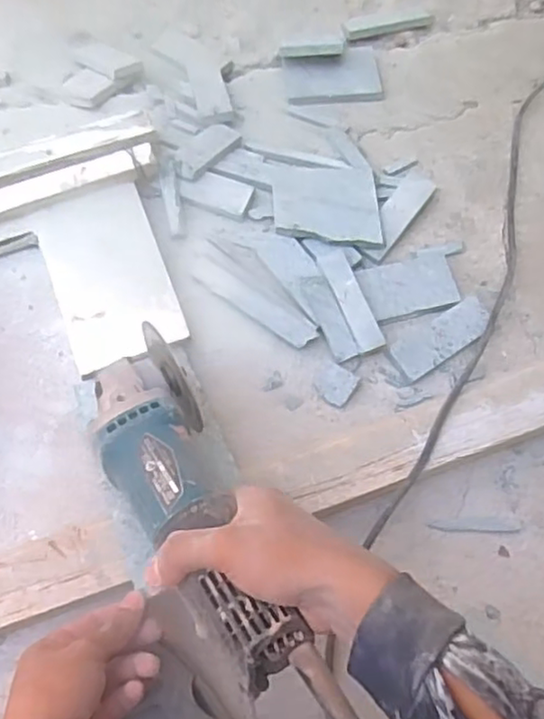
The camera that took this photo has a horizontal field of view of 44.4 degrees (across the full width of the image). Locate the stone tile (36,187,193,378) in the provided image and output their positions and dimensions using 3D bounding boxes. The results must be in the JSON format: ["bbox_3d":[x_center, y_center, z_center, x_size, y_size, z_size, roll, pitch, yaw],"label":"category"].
[{"bbox_3d":[-0.145,-0.077,0.604,0.100,0.008,0.164,-21,73,-9],"label":"stone tile"}]

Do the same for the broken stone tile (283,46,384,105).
[{"bbox_3d":[0.066,-0.308,0.719,0.101,0.011,0.072,-6,68,-3],"label":"broken stone tile"}]

